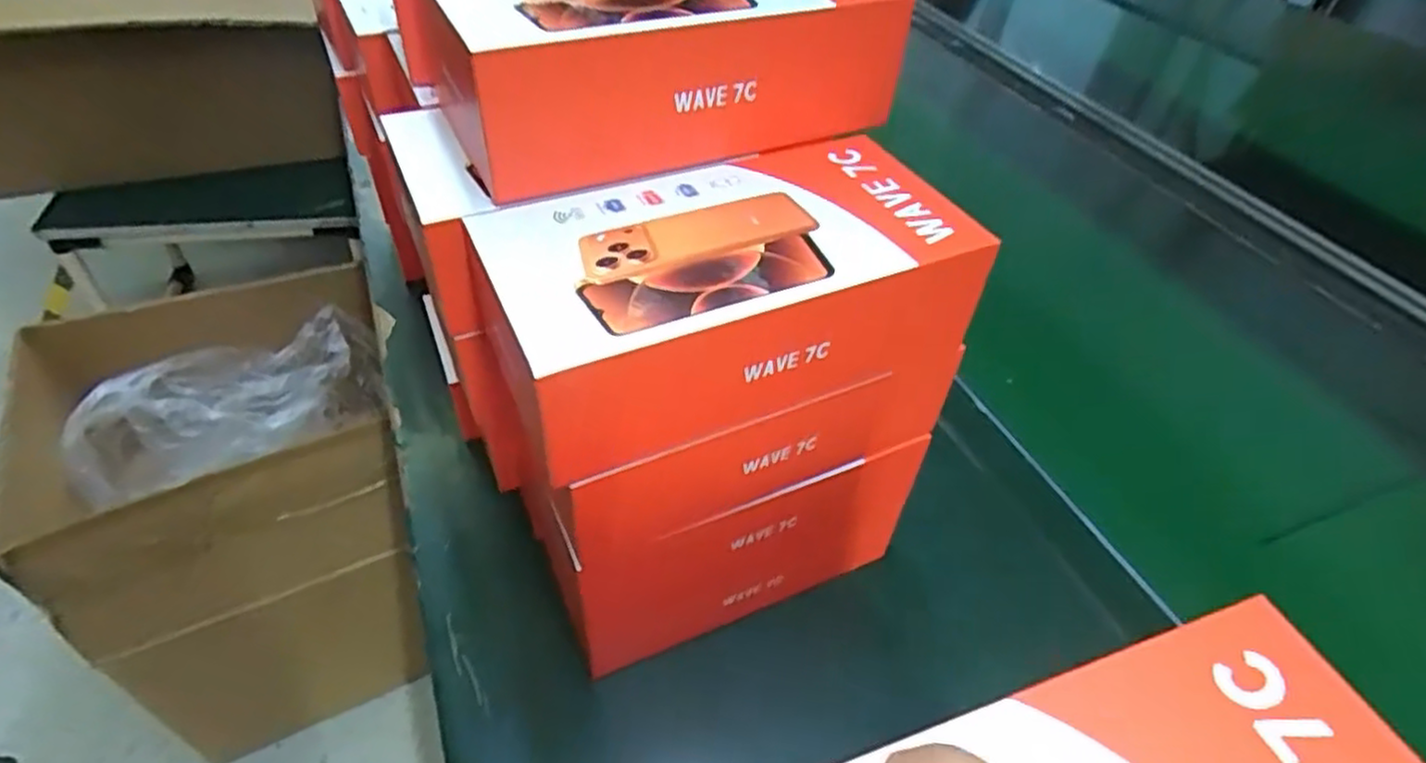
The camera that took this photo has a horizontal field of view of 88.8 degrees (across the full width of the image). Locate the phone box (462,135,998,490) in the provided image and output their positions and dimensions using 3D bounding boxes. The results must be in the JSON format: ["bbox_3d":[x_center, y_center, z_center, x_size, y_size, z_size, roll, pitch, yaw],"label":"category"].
[{"bbox_3d":[0.006,-0.035,0.285,0.182,0.056,0.095,-17,50,-22],"label":"phone box"}]

